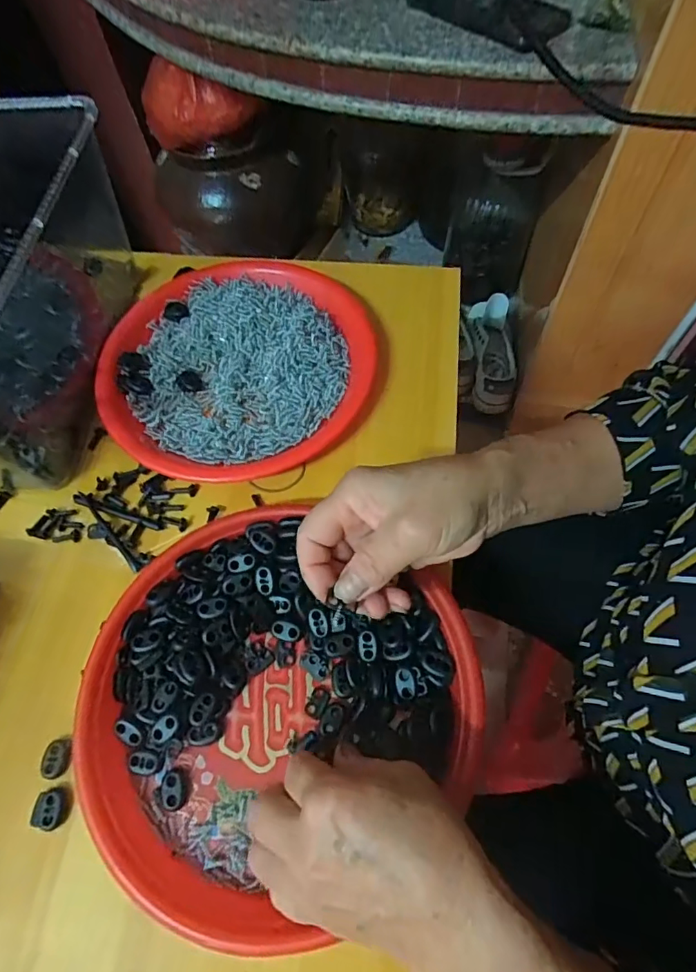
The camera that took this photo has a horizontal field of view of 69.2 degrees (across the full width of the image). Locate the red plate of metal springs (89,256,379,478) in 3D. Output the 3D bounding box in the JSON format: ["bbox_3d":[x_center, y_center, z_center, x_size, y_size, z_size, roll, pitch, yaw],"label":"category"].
[{"bbox_3d":[-0.095,-0.105,0.424,0.209,0.028,0.225,-1,63,3],"label":"red plate of metal springs"}]

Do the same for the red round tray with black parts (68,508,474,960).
[{"bbox_3d":[-0.043,0.132,0.309,0.229,0.030,0.221,-1,63,3],"label":"red round tray with black parts"}]

